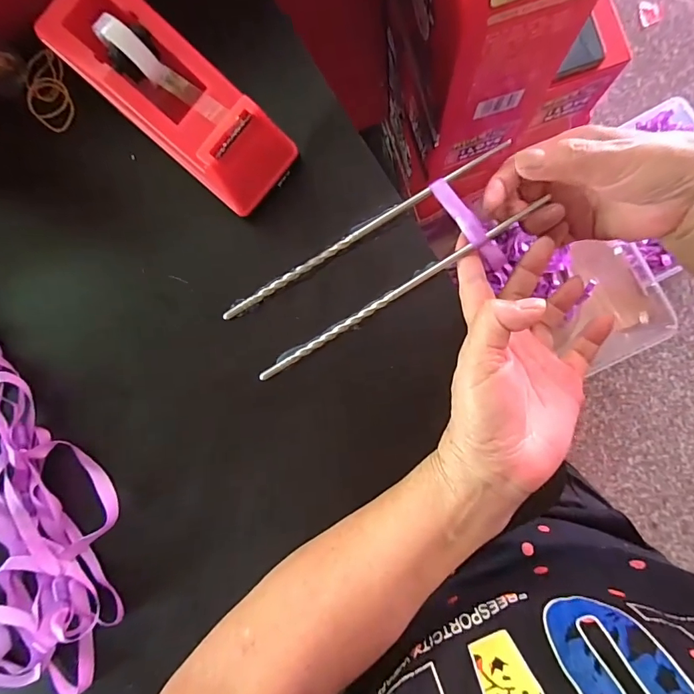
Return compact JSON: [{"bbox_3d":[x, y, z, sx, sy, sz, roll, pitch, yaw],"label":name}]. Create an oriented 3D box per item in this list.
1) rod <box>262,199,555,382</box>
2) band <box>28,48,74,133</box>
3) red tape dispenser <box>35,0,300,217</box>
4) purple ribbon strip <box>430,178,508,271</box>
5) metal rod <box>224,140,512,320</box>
[{"bbox_3d":[0.033,-0.036,0.293,0.213,0.004,0.006,-32,83,4],"label":"rod"},{"bbox_3d":[-0.226,-0.193,0.332,0.032,0.006,0.064,-21,86,5],"label":"band"},{"bbox_3d":[-0.111,-0.158,0.276,0.153,0.061,0.067,44,93,6],"label":"red tape dispenser"},{"bbox_3d":[0.080,-0.080,0.288,0.012,0.009,0.071,-38,93,2],"label":"purple ribbon strip"},{"bbox_3d":[0.010,-0.078,0.298,0.219,0.006,0.008,-30,83,4],"label":"metal rod"}]

